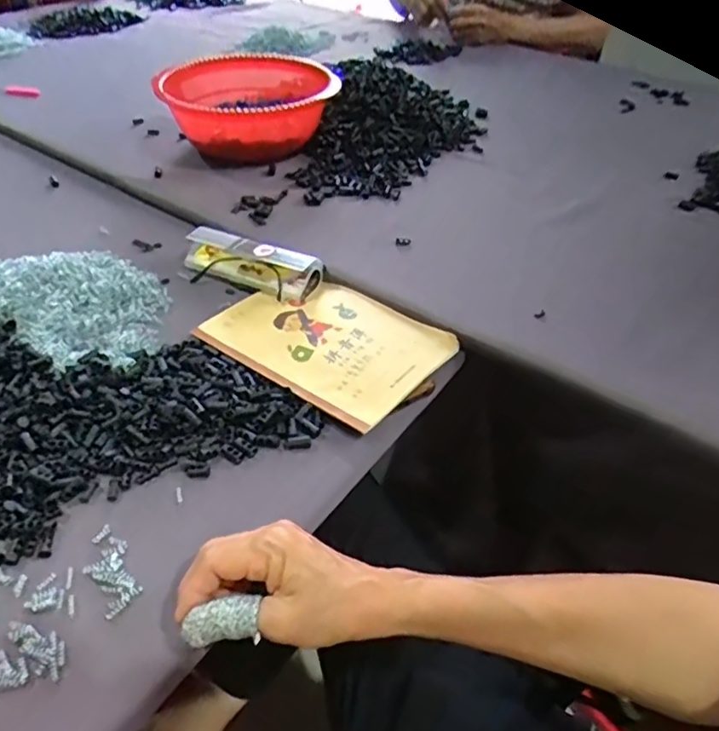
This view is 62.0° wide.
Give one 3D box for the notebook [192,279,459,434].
[{"bbox_3d":[-0.032,-0.027,0.555,0.202,0.009,0.140,27,50,27],"label":"notebook"}]

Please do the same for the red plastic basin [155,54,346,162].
[{"bbox_3d":[-0.149,-0.356,0.832,0.229,0.089,0.228,-16,45,-15],"label":"red plastic basin"}]

